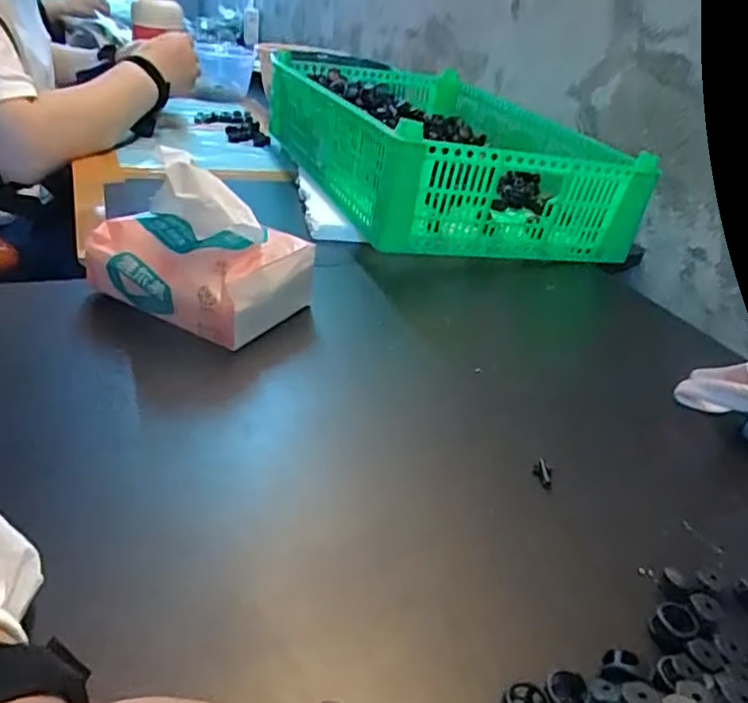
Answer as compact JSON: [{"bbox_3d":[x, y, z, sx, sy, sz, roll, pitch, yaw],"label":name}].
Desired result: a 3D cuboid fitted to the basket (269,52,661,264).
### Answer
[{"bbox_3d":[0.071,-0.253,0.776,0.295,0.110,0.462,-5,33,-21],"label":"basket"}]

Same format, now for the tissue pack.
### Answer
[{"bbox_3d":[-0.127,-0.080,0.445,0.139,0.100,0.092,19,32,18],"label":"tissue pack"}]

